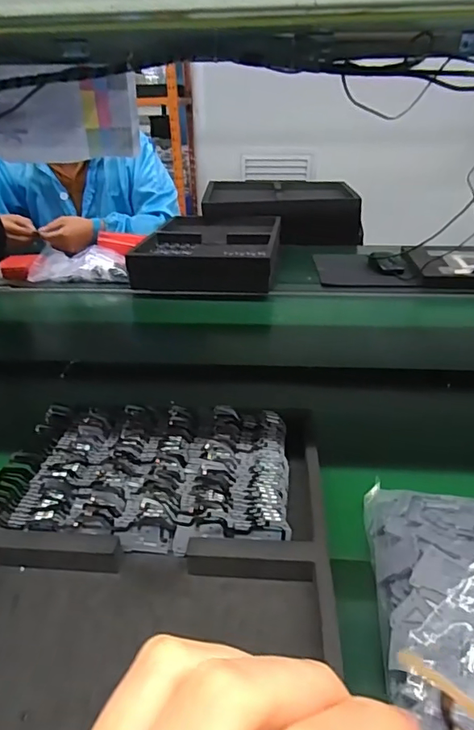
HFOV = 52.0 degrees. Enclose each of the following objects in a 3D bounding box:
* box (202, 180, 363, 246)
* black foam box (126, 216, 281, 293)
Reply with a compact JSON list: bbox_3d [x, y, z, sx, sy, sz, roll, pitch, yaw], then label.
[{"bbox_3d":[0.126,-0.464,1.440,0.442,0.115,0.311,-2,30,-2],"label":"box"},{"bbox_3d":[-0.066,-0.252,1.101,0.303,0.078,0.246,2,30,5],"label":"black foam box"}]

